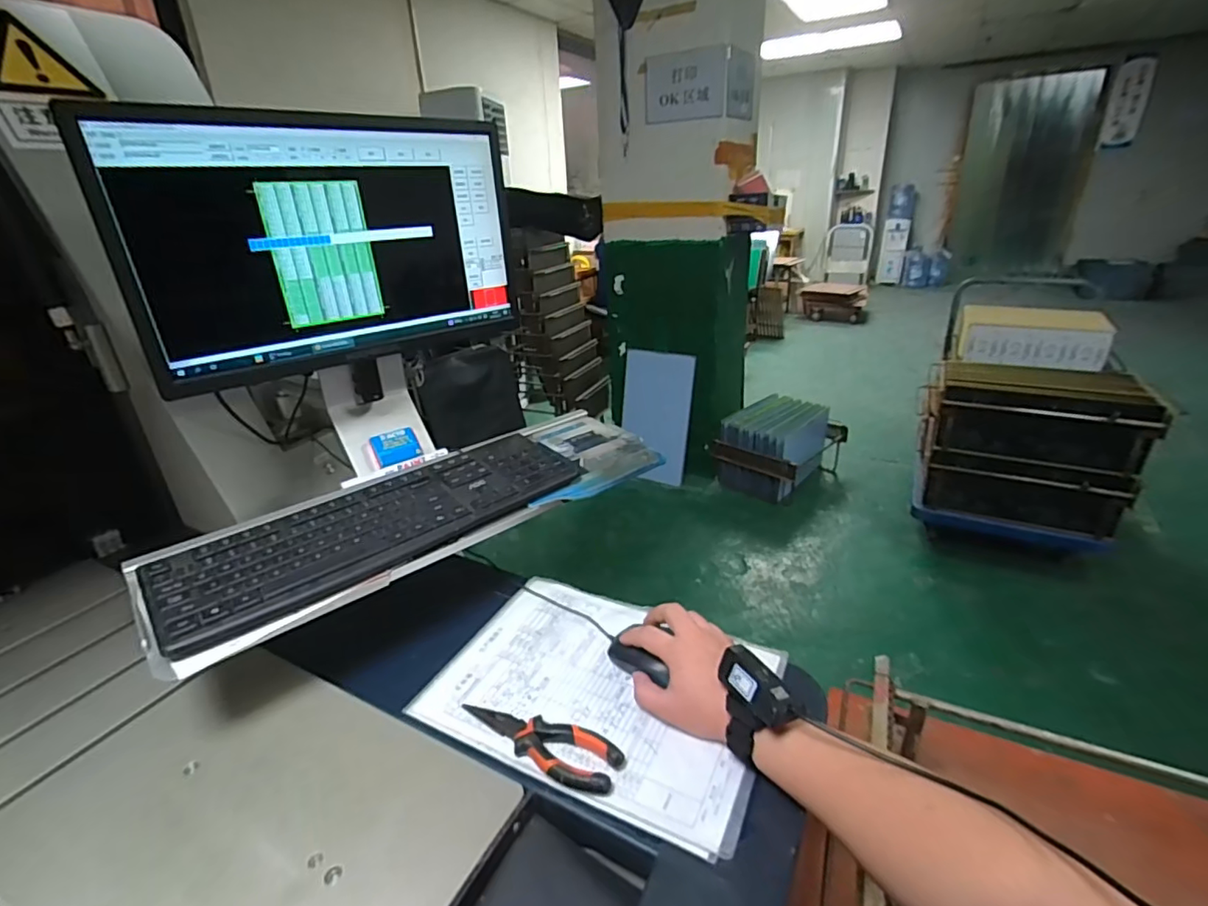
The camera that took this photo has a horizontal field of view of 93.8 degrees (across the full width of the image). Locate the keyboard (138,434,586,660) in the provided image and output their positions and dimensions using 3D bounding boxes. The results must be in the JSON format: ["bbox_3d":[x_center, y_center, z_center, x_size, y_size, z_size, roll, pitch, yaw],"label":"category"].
[{"bbox_3d":[-0.226,0.068,0.635,0.459,0.032,0.144,-23,30,-35],"label":"keyboard"}]

